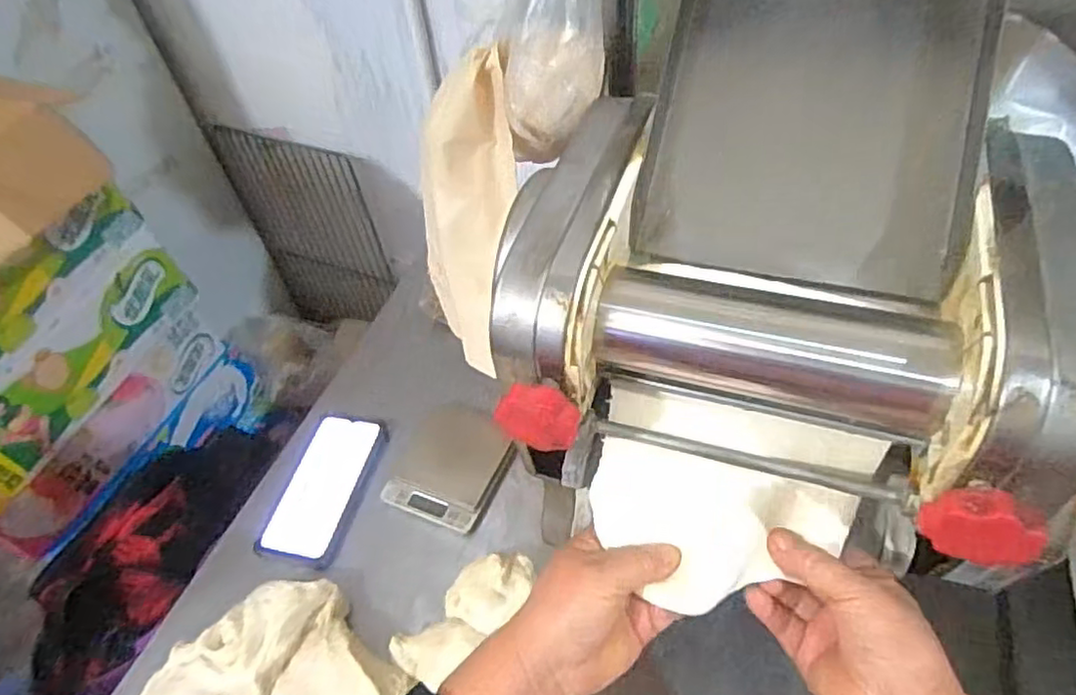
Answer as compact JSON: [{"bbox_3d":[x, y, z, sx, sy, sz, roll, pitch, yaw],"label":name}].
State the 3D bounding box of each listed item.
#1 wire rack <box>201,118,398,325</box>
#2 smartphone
[{"bbox_3d":[-0.411,-0.209,1.243,0.317,0.419,0.027,11,47,19],"label":"wire rack"},{"bbox_3d":[-0.221,0.142,0.677,0.082,0.010,0.162,9,51,13],"label":"smartphone"}]

